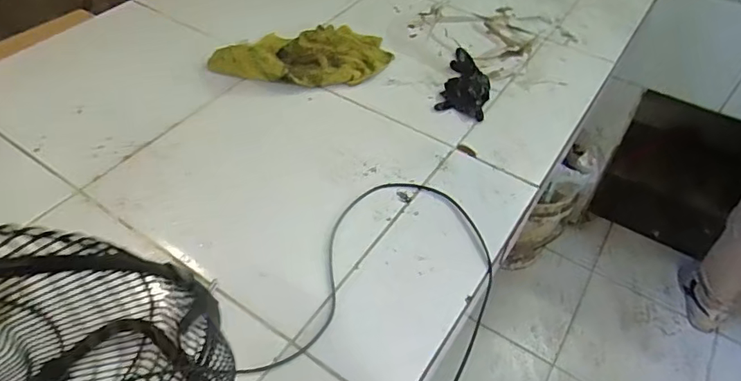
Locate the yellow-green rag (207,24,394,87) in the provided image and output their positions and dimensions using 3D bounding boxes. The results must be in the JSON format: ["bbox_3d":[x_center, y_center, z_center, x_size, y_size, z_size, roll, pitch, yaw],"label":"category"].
[{"bbox_3d":[-0.129,-0.264,0.918,0.330,0.054,0.186,-7,48,-8],"label":"yellow-green rag"}]

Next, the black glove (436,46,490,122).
[{"bbox_3d":[0.182,-0.208,0.901,0.081,0.026,0.199,14,48,11],"label":"black glove"}]

